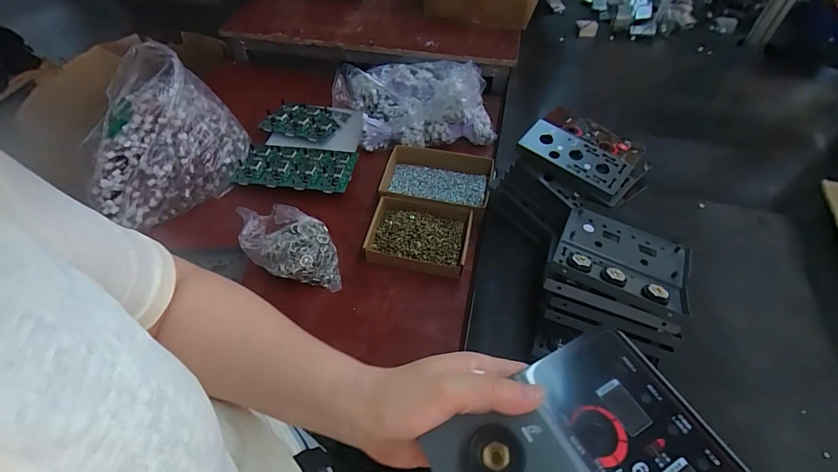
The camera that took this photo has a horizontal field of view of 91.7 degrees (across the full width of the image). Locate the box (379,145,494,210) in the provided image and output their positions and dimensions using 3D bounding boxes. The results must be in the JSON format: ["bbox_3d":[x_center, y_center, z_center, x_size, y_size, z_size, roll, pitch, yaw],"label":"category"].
[{"bbox_3d":[0.033,-0.115,0.822,0.220,0.040,0.146,7,50,6],"label":"box"}]

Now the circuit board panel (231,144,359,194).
[{"bbox_3d":[-0.253,-0.142,0.850,0.225,0.028,0.123,5,50,4],"label":"circuit board panel"}]

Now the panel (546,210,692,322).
[{"bbox_3d":[0.262,0.032,0.525,0.162,0.035,0.145,23,54,18],"label":"panel"}]

